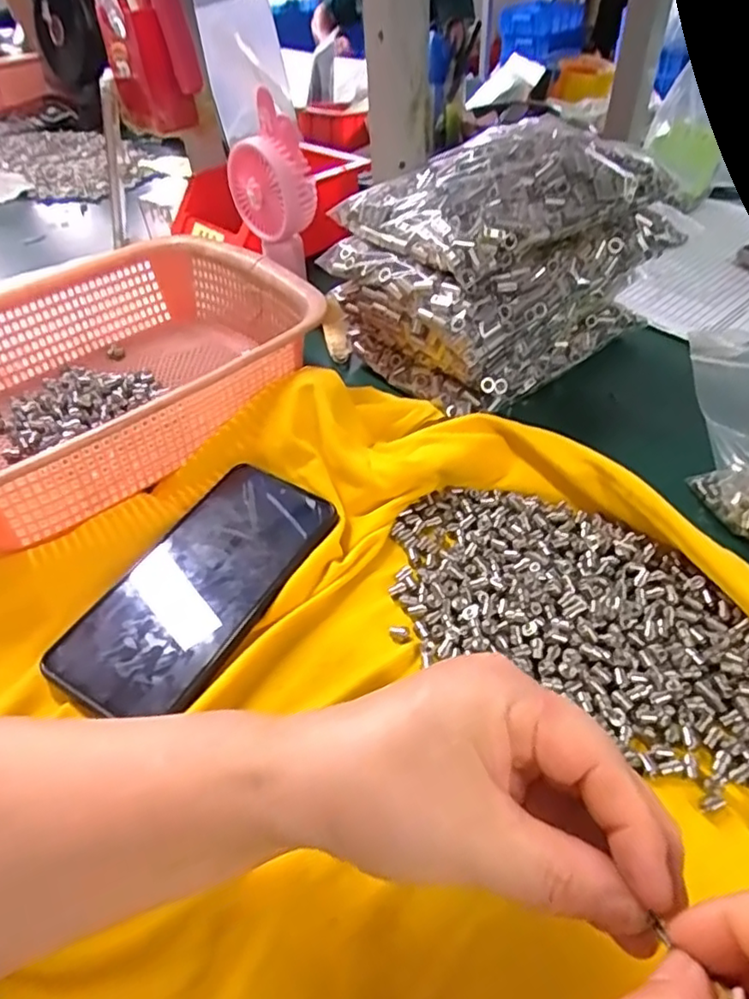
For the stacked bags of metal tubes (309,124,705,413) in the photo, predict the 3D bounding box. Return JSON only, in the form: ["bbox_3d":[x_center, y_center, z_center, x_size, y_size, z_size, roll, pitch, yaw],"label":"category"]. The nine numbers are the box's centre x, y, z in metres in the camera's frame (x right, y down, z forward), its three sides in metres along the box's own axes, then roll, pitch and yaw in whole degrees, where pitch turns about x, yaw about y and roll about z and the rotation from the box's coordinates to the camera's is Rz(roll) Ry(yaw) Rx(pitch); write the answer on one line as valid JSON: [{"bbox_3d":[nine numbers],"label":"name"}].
[{"bbox_3d":[0.098,-0.181,0.475,0.227,0.138,0.158,-30,52,-26],"label":"stacked bags of metal tubes"}]

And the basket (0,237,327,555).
[{"bbox_3d":[-0.195,-0.085,0.440,0.282,0.073,0.211,-35,54,-29],"label":"basket"}]

